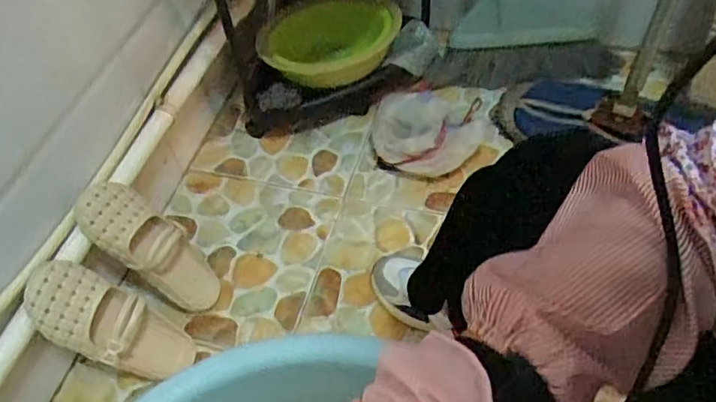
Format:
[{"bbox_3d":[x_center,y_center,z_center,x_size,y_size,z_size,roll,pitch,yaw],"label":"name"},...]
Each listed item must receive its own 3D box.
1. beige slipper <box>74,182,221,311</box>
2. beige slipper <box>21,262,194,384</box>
[{"bbox_3d":[-0.271,0.063,0.797,0.061,0.234,0.086,-6,47,36],"label":"beige slipper"},{"bbox_3d":[-0.296,0.157,0.735,0.070,0.233,0.091,-14,46,33],"label":"beige slipper"}]

